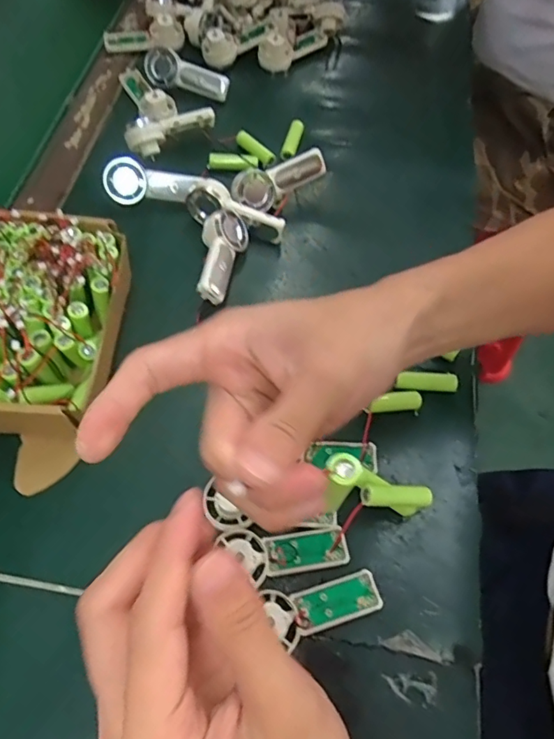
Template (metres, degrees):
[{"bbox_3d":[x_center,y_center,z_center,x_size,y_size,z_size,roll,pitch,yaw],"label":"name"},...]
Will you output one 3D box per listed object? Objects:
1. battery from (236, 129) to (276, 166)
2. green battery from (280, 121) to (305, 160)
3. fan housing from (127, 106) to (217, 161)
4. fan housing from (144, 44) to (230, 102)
[{"bbox_3d":[-0.023,-0.232,0.535,0.051,0.015,0.015,41,68,18],"label":"battery"},{"bbox_3d":[0.017,-0.244,0.546,0.016,0.019,0.049,16,62,6],"label":"green battery"},{"bbox_3d":[-0.109,-0.244,0.524,0.090,0.032,0.023,-30,67,-17],"label":"fan housing"},{"bbox_3d":[-0.100,-0.325,0.565,0.093,0.024,0.033,16,62,-9],"label":"fan housing"}]

